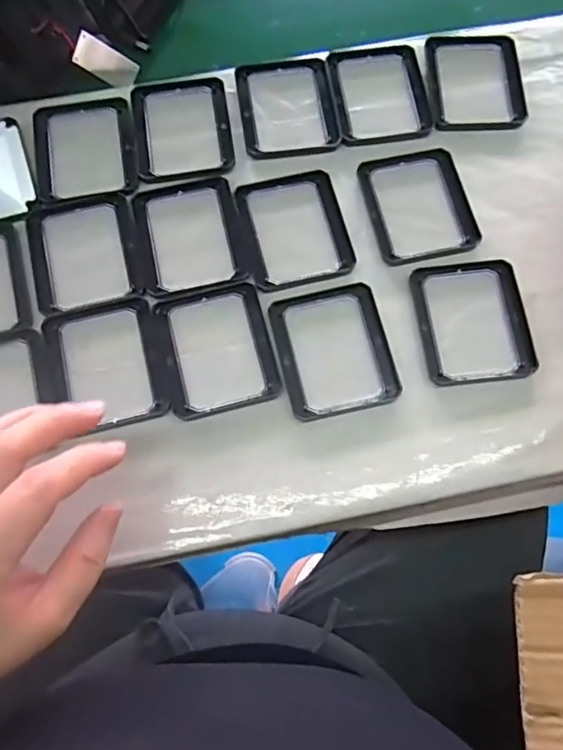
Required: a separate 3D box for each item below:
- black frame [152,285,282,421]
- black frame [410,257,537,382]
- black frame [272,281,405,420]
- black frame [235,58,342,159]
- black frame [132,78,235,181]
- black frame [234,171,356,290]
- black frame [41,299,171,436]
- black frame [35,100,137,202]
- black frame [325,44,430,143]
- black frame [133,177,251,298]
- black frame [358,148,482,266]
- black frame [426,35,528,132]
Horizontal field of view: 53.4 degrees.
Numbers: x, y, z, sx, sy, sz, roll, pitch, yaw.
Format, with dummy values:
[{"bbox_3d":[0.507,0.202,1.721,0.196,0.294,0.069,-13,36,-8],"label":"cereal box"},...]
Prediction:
[{"bbox_3d":[-0.041,-0.016,0.352,0.068,0.005,0.080,-14,72,-4],"label":"black frame"},{"bbox_3d":[0.122,-0.036,0.359,0.069,0.006,0.082,-5,71,-1],"label":"black frame"},{"bbox_3d":[0.032,-0.017,0.351,0.068,0.005,0.082,-13,72,-4],"label":"black frame"},{"bbox_3d":[0.004,-0.194,0.405,0.068,0.005,0.082,-8,72,-2],"label":"black frame"},{"bbox_3d":[-0.071,-0.179,0.401,0.067,0.005,0.085,-7,72,-2],"label":"black frame"},{"bbox_3d":[0.008,-0.100,0.377,0.070,0.005,0.084,-13,72,-4],"label":"black frame"},{"bbox_3d":[-0.109,-0.005,0.346,0.069,0.005,0.082,-14,72,-4],"label":"black frame"},{"bbox_3d":[-0.138,-0.160,0.393,0.067,0.005,0.083,-9,72,-3],"label":"black frame"},{"bbox_3d":[0.072,-0.208,0.412,0.067,0.006,0.085,-8,72,-2],"label":"black frame"},{"bbox_3d":[-0.062,-0.096,0.374,0.069,0.006,0.084,-12,72,-4],"label":"black frame"},{"bbox_3d":[0.093,-0.118,0.384,0.066,0.005,0.084,-11,72,-3],"label":"black frame"},{"bbox_3d":[0.144,-0.220,0.416,0.066,0.007,0.088,-2,71,-1],"label":"black frame"}]

